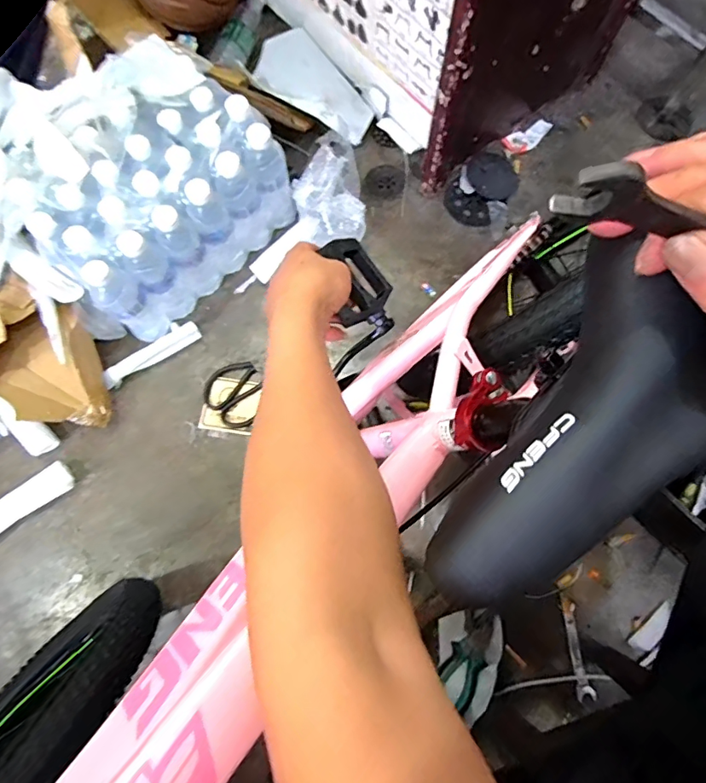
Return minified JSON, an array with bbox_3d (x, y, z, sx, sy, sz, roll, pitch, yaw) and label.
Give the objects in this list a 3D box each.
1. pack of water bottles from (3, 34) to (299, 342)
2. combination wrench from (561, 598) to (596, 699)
[{"bbox_3d":[-0.325,-0.305,0.797,0.388,0.243,0.243,-44,79,-11],"label":"pack of water bottles"},{"bbox_3d":[0.332,0.380,0.725,0.023,0.011,0.137,-6,75,-2],"label":"combination wrench"}]

